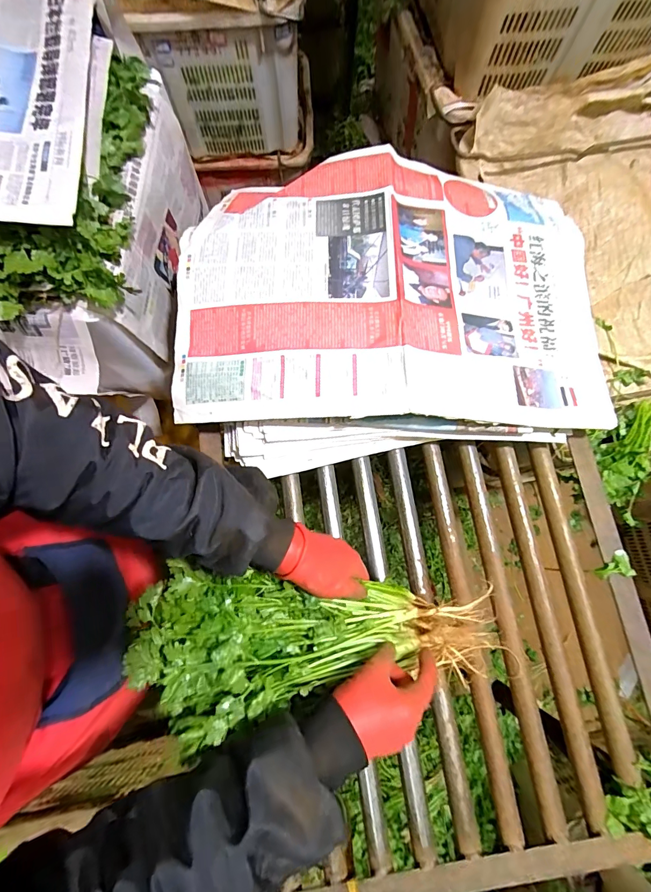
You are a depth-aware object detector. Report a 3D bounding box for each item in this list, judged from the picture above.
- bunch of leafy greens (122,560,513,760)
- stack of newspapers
[{"bbox_3d":[-0.005,0.206,0.413,0.375,0.072,0.138,1,75,-9],"label":"bunch of leafy greens"},{"bbox_3d":[0.080,-0.195,0.503,0.542,0.080,0.408,-6,76,-2],"label":"stack of newspapers"}]

